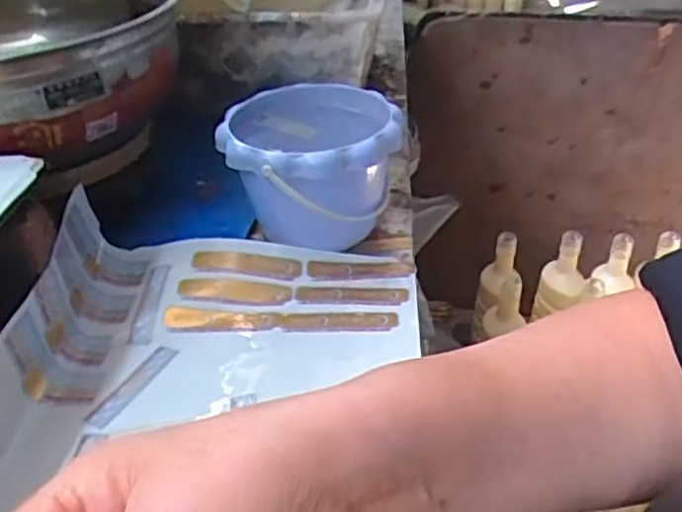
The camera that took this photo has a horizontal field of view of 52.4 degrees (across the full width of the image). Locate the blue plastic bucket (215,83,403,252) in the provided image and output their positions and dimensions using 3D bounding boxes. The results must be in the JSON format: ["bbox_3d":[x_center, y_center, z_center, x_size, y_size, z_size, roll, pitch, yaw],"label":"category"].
[{"bbox_3d":[-0.030,-0.074,0.619,0.142,0.113,0.150,0,34,0],"label":"blue plastic bucket"}]

